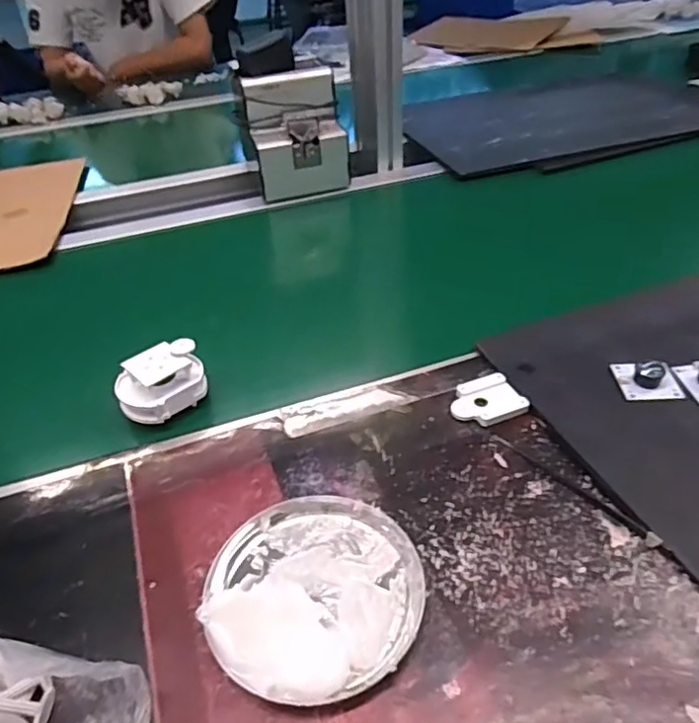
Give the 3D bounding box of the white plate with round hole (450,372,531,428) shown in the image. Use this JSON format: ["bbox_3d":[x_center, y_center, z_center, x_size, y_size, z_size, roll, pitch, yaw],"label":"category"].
[{"bbox_3d":[0.108,0.031,0.477,0.054,0.009,0.047,-17,41,-15],"label":"white plate with round hole"}]

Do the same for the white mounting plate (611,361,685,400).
[{"bbox_3d":[0.239,0.011,0.475,0.045,0.020,0.043,-1,39,4],"label":"white mounting plate"}]

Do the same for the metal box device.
[{"bbox_3d":[-0.073,-0.306,0.808,0.125,0.136,0.076,-13,40,-11],"label":"metal box device"}]

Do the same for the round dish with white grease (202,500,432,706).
[{"bbox_3d":[-0.022,0.134,0.358,0.126,0.019,0.125,-2,39,2],"label":"round dish with white grease"}]

